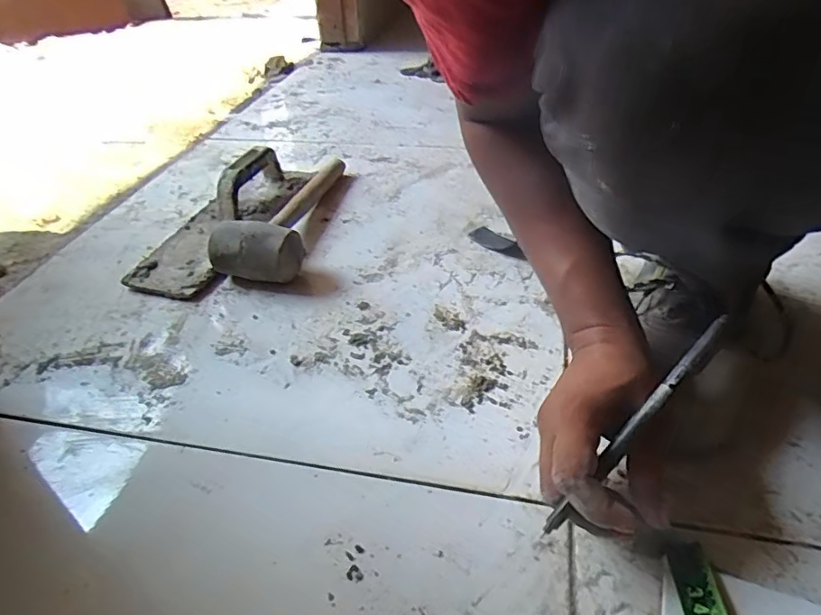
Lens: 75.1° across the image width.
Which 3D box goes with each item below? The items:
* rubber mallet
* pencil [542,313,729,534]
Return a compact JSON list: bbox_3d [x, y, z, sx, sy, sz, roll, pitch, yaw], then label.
[{"bbox_3d":[-0.148,-0.122,0.651,0.093,0.064,0.272,5,39,8],"label":"rubber mallet"},{"bbox_3d":[0.130,0.068,0.308,0.158,0.004,0.010,-51,50,2],"label":"pencil"}]

